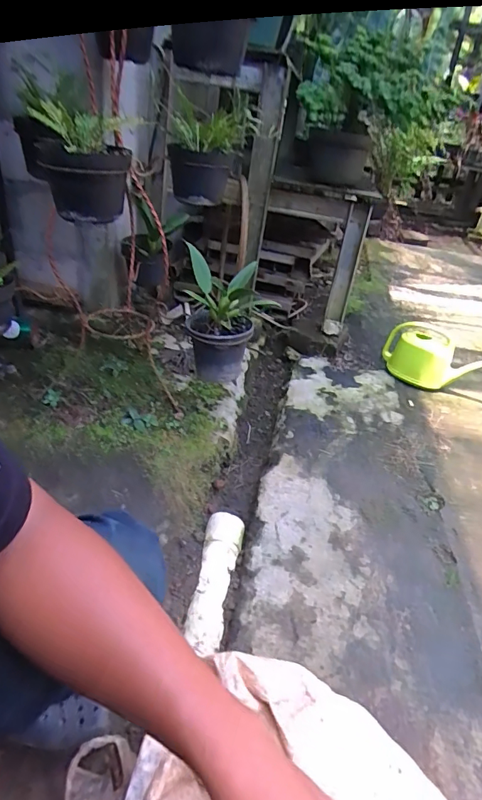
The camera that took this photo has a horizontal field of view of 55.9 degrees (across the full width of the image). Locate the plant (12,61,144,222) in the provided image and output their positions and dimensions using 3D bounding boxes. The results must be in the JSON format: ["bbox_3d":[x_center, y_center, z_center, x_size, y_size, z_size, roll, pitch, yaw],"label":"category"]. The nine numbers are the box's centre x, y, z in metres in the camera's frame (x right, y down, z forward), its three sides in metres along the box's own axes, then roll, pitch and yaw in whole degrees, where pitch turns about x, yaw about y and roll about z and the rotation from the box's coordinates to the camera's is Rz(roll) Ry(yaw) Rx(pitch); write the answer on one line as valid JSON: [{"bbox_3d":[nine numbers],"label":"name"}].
[{"bbox_3d":[-0.300,-0.466,0.869,0.184,0.196,0.239,-9,36,-21],"label":"plant"}]

